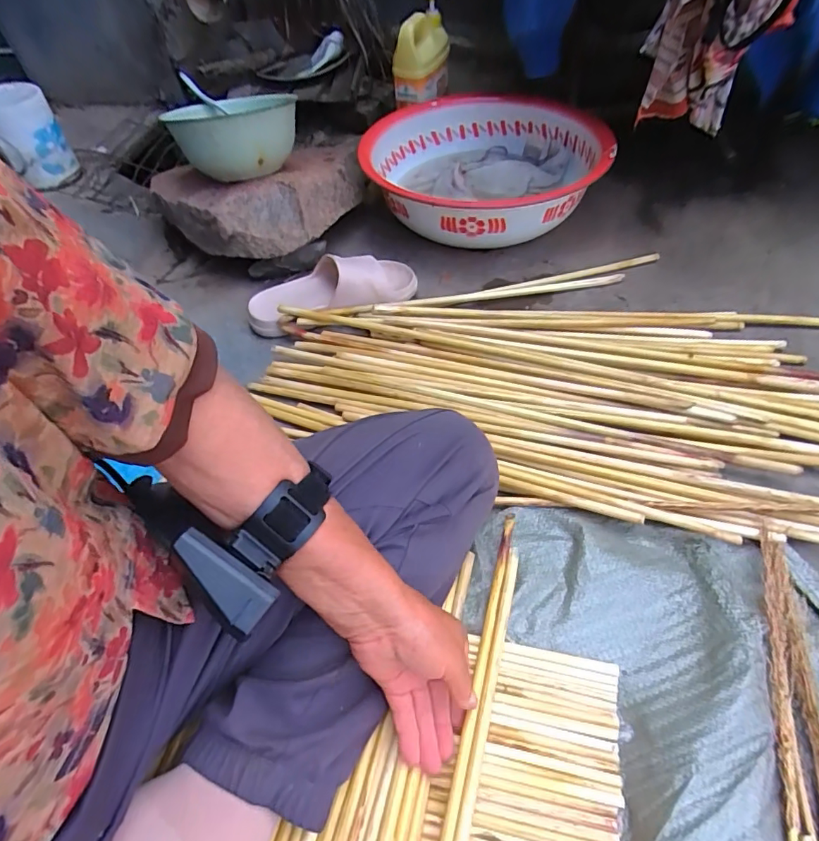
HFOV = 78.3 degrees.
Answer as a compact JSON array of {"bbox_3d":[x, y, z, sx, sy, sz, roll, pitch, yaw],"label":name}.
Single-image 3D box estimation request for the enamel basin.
[{"bbox_3d":[0.122,-0.405,0.840,0.375,0.122,0.381,-1,52,1],"label":"enamel basin"}]

